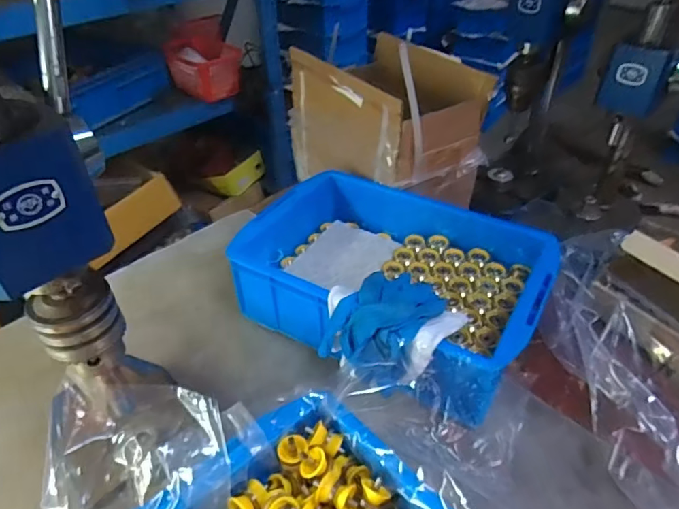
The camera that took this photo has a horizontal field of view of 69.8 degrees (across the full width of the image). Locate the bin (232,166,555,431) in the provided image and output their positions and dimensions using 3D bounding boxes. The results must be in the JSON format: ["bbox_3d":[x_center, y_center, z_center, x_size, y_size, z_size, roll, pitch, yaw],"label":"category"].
[{"bbox_3d":[0.062,0.024,0.612,0.357,0.100,0.283,25,47,27],"label":"bin"}]

